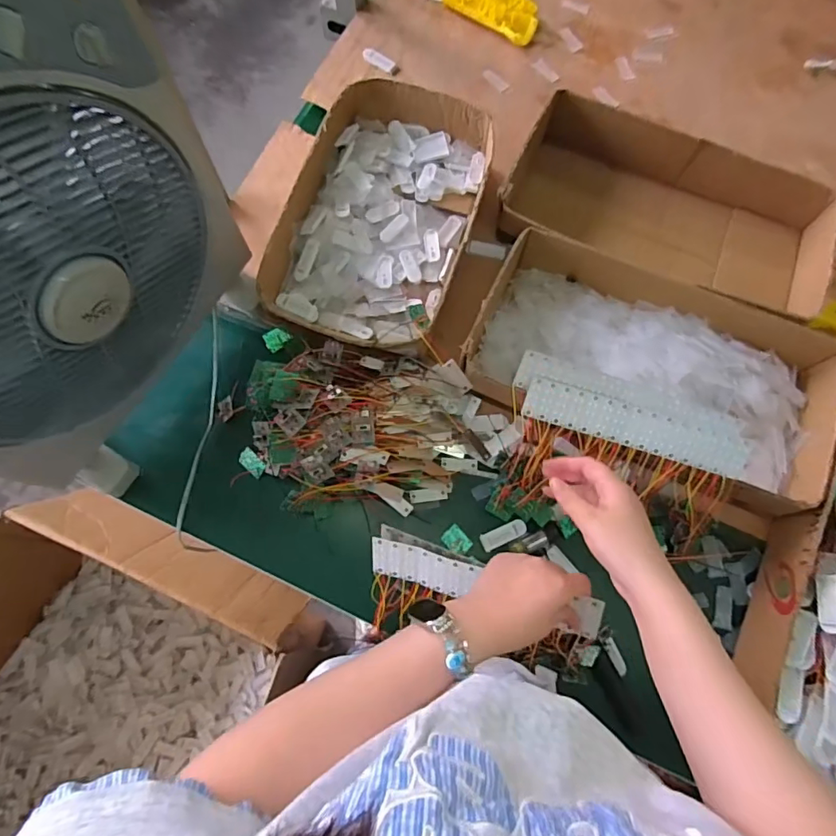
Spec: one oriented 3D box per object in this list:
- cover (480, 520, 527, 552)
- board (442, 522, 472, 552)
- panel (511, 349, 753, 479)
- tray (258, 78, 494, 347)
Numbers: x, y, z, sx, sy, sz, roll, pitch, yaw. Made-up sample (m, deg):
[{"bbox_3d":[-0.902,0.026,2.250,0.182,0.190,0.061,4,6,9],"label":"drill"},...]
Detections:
[{"bbox_3d":[0.106,0.143,0.634,0.057,0.005,0.021,-24,76,-8],"label":"cover"},{"bbox_3d":[0.047,0.149,0.626,0.025,0.004,0.034,-43,68,-1],"label":"board"},{"bbox_3d":[0.230,-0.003,0.563,0.251,0.008,0.068,19,107,7],"label":"panel"},{"bbox_3d":[-0.047,-0.271,0.696,0.236,0.063,0.385,18,74,4],"label":"tray"}]

